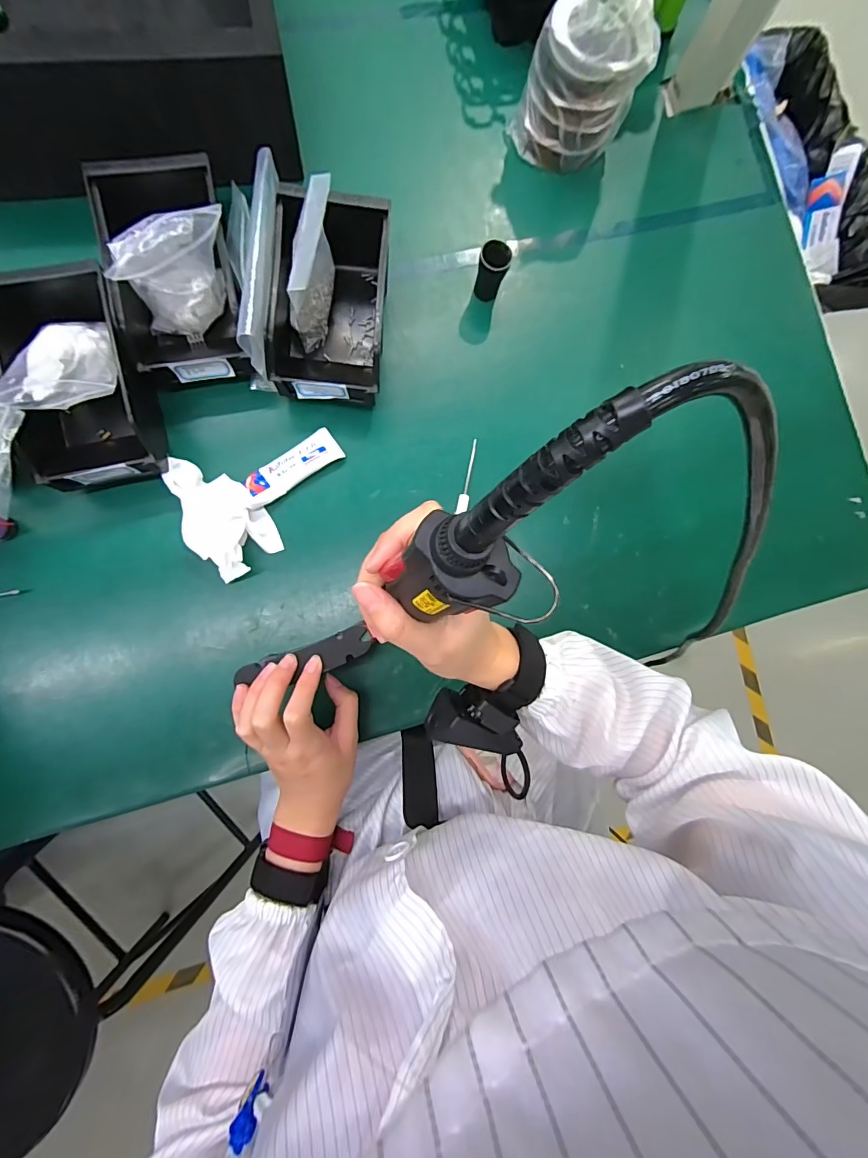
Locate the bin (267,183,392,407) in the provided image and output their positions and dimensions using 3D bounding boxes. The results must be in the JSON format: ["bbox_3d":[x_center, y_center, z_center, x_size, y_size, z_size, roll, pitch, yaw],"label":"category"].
[{"bbox_3d":[-0.099,-0.265,0.440,0.100,0.073,0.175,4,86,-6],"label":"bin"}]

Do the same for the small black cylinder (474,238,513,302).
[{"bbox_3d":[0.060,-0.319,0.465,0.029,0.057,0.024,19,85,-5],"label":"small black cylinder"}]

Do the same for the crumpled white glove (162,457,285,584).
[{"bbox_3d":[-0.211,-0.064,0.437,0.073,0.033,0.123,-39,91,-7],"label":"crumpled white glove"}]

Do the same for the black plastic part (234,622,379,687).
[{"bbox_3d":[-0.103,0.062,0.359,0.106,0.013,0.028,-14,88,-10],"label":"black plastic part"}]

